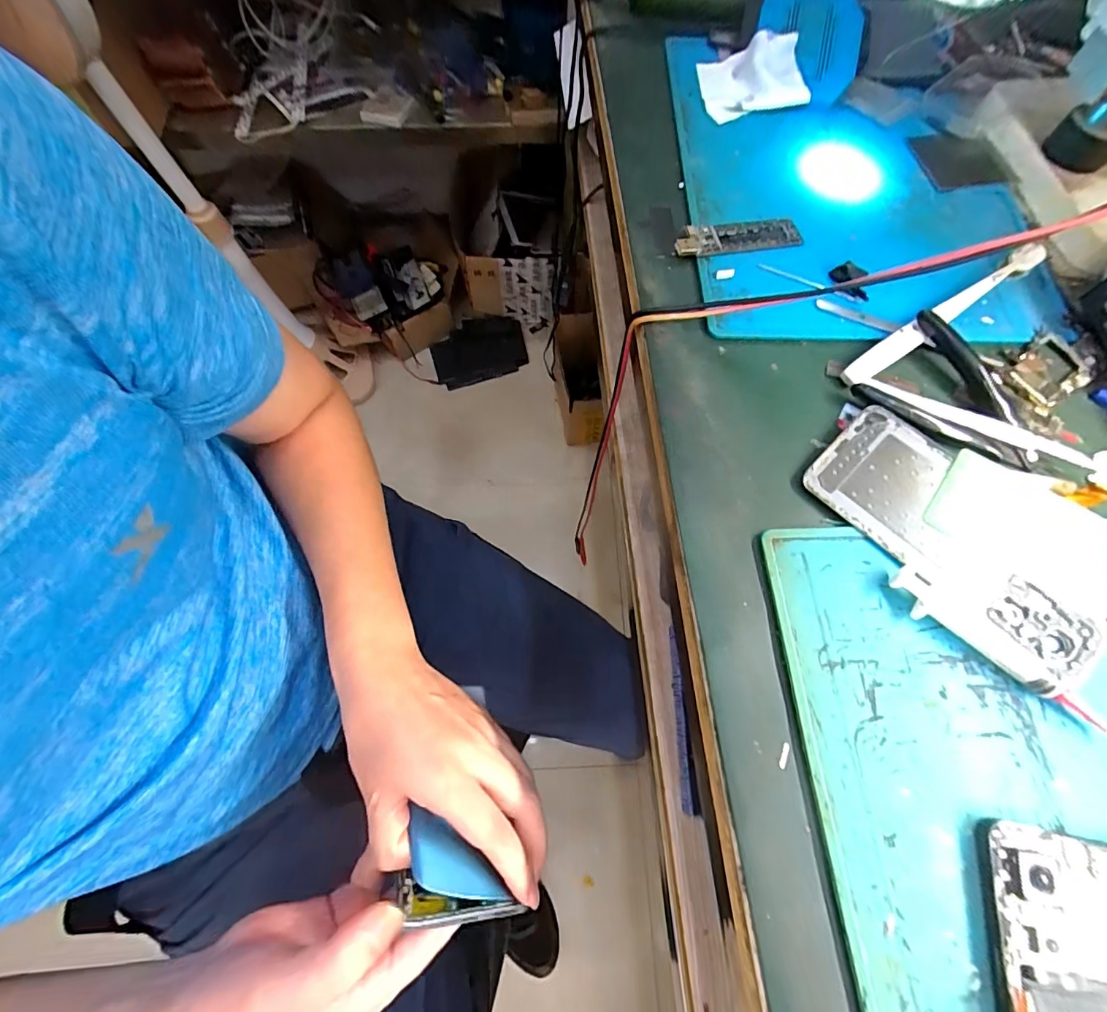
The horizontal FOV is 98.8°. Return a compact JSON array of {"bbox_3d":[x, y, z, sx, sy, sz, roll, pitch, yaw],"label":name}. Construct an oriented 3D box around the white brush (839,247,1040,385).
[{"bbox_3d":[0.256,-0.126,0.308,0.176,0.016,0.015,-31,71,-12],"label":"white brush"}]

